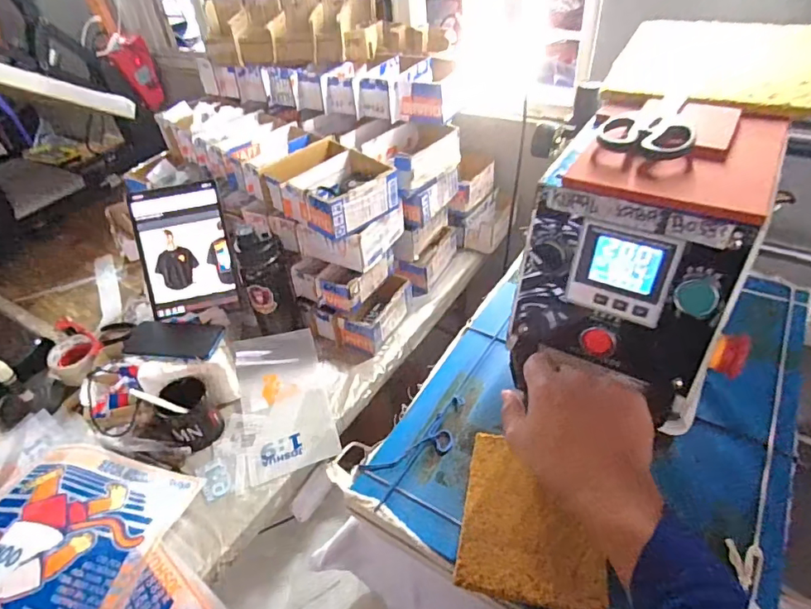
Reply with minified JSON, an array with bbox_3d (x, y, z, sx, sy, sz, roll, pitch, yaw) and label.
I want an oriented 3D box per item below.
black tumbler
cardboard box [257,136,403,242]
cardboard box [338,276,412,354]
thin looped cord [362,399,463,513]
[{"bbox_3d":[-0.238,-0.041,0.870,0.076,0.211,0.079,-3,42,3],"label":"black tumbler"},{"bbox_3d":[-0.127,-0.206,0.878,0.189,0.073,0.169,30,53,32],"label":"cardboard box"},{"bbox_3d":[-0.054,0.013,0.973,0.079,0.072,0.165,18,47,24],"label":"cardboard box"},{"bbox_3d":[0.018,0.167,0.586,0.165,0.010,0.051,-31,48,-26],"label":"thin looped cord"}]

